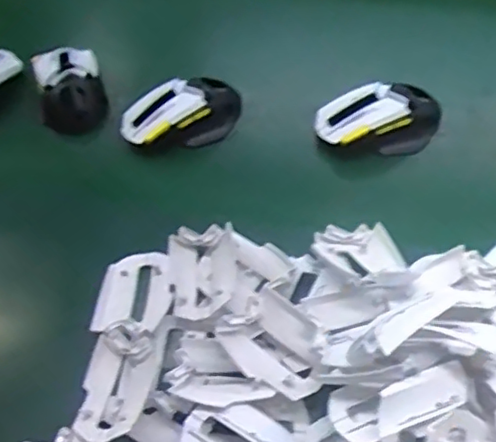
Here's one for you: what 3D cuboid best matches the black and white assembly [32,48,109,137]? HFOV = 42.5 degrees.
[{"bbox_3d":[-0.187,-0.135,0.672,0.072,0.069,0.078,-13,53,-5],"label":"black and white assembly"}]

